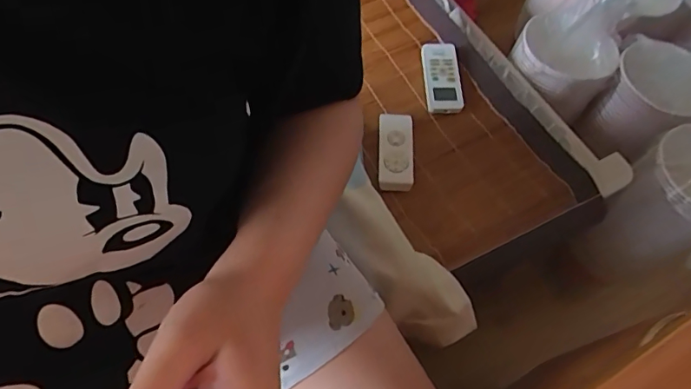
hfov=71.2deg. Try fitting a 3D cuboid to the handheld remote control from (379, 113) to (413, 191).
[{"bbox_3d":[0.077,-0.067,0.734,0.048,0.027,0.126,2,61,-3],"label":"handheld remote control"}]

